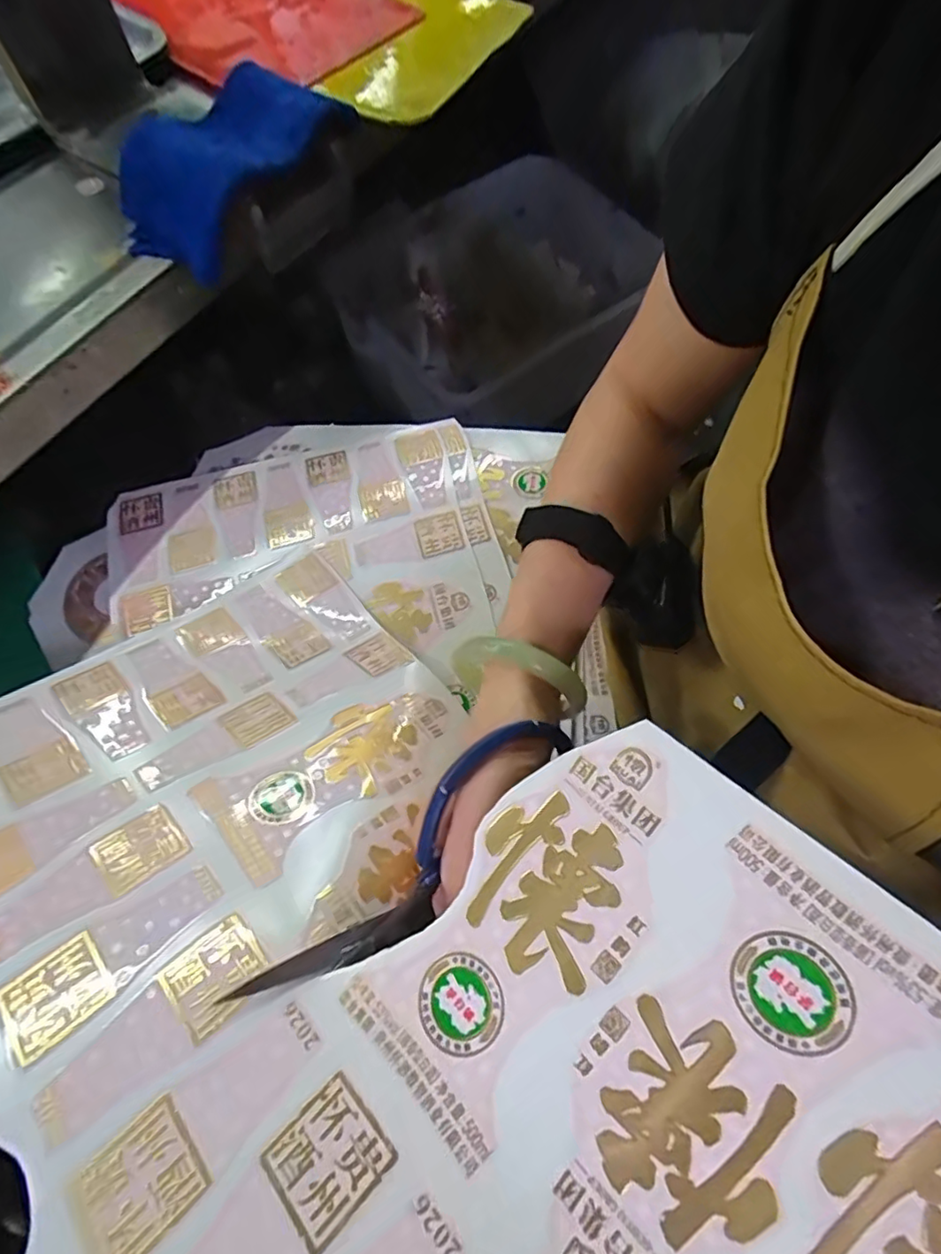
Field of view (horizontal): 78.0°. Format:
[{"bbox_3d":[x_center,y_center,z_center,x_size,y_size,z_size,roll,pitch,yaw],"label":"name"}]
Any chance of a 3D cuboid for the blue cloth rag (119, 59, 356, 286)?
[{"bbox_3d":[-0.172,-0.348,0.432,0.096,0.062,0.191,33,68,12],"label":"blue cloth rag"}]

